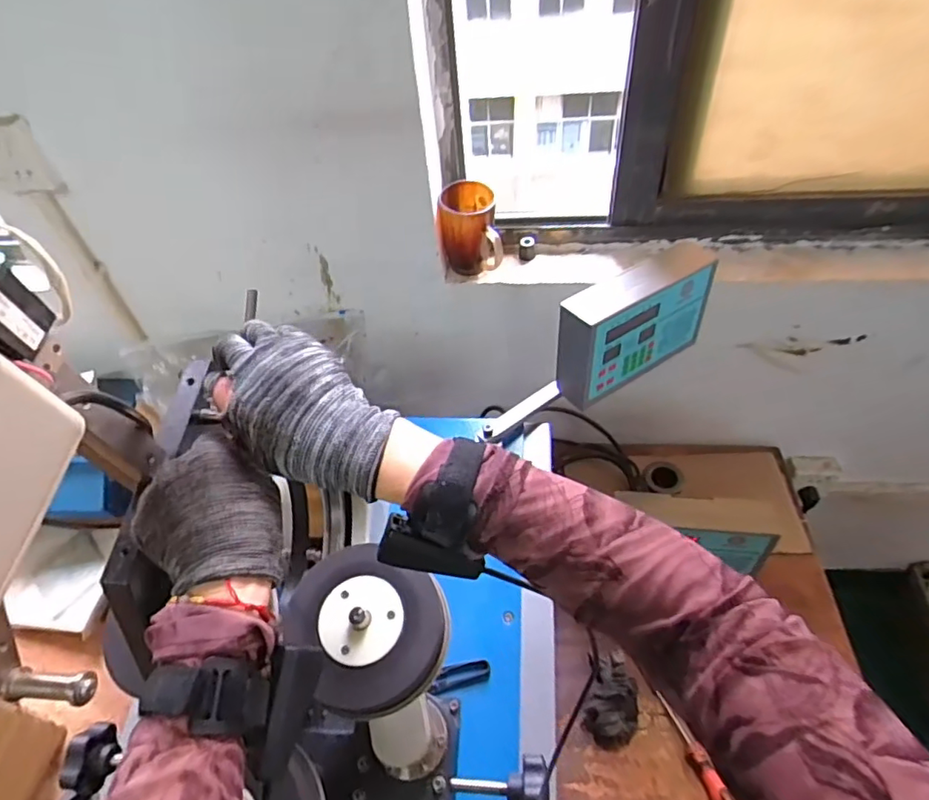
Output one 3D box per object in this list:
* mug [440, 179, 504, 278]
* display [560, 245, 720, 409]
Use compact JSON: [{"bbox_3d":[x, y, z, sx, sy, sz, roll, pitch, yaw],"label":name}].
[{"bbox_3d":[0.011,-0.240,0.845,0.087,0.120,0.088,-2,49,4],"label":"mug"},{"bbox_3d":[0.226,-0.109,0.773,0.217,0.165,0.070,-30,53,-20],"label":"display"}]

